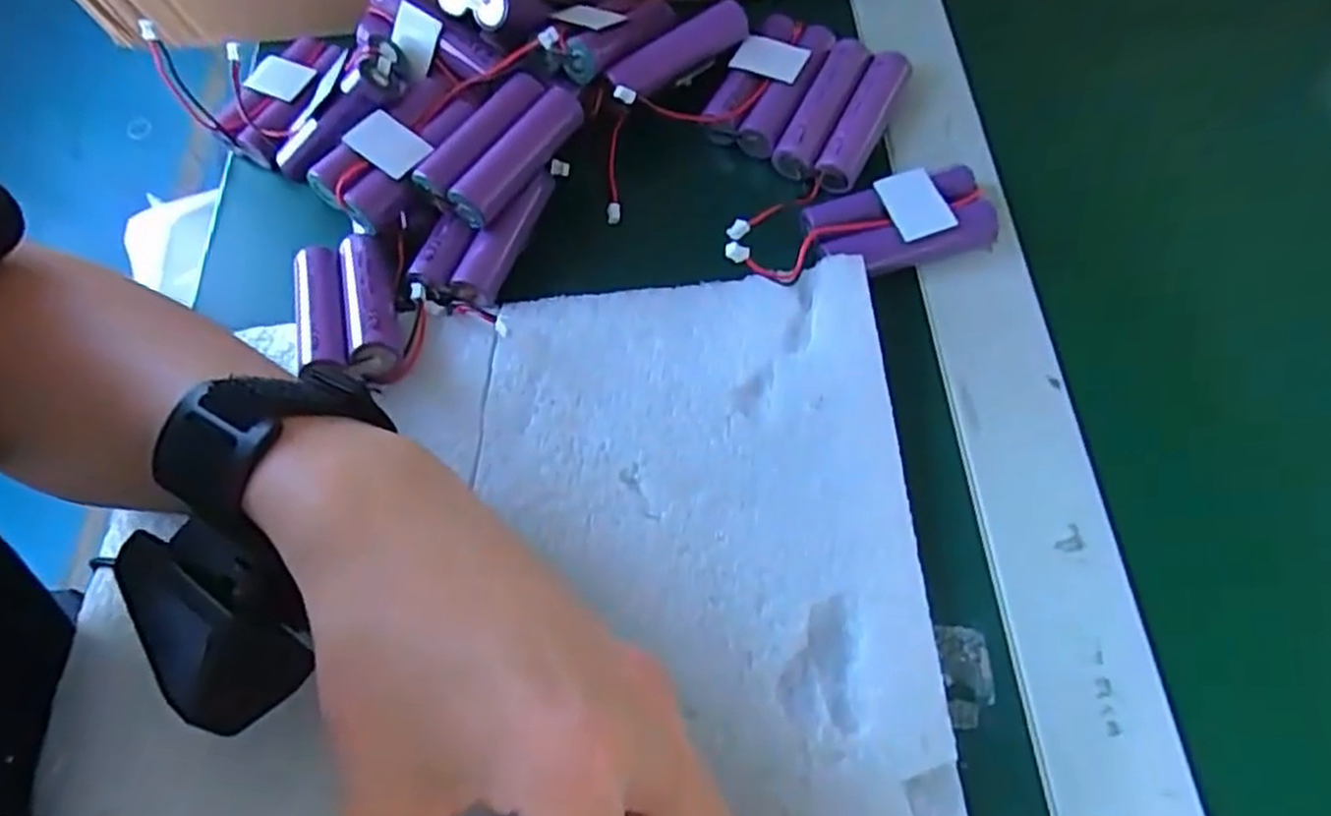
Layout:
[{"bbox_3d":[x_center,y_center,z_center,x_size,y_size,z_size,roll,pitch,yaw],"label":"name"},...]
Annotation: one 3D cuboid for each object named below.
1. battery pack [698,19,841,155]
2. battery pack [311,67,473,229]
[{"bbox_3d":[0.043,-0.140,0.334,0.036,0.022,0.065,23,69,15],"label":"battery pack"},{"bbox_3d":[-0.107,-0.106,0.310,0.037,0.019,0.074,31,72,18],"label":"battery pack"}]

